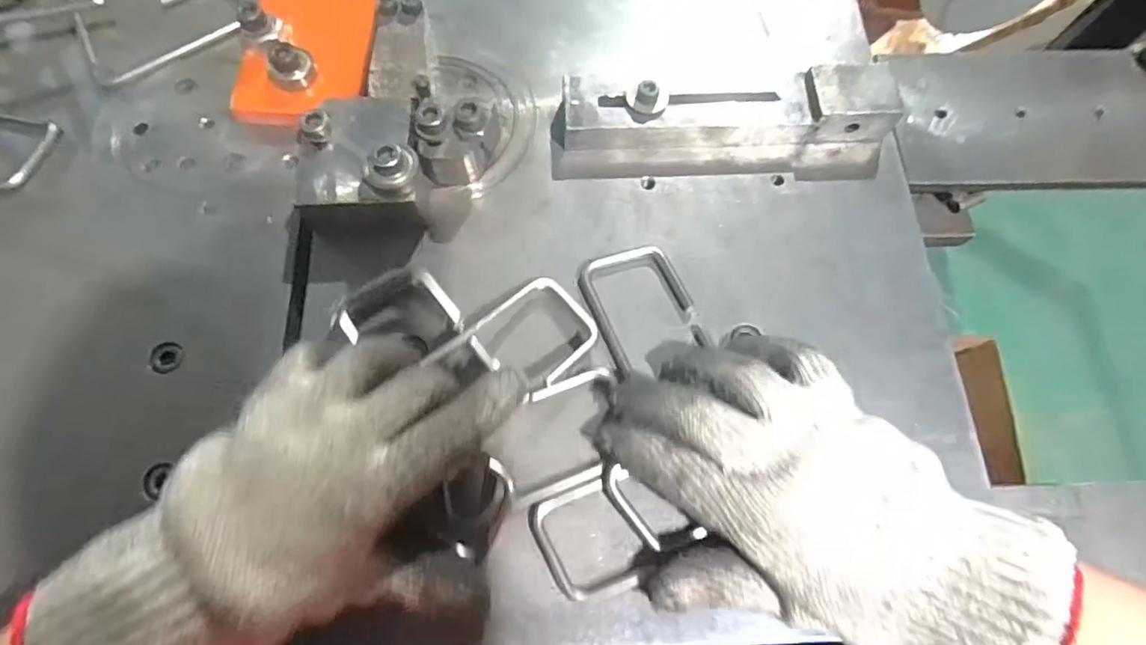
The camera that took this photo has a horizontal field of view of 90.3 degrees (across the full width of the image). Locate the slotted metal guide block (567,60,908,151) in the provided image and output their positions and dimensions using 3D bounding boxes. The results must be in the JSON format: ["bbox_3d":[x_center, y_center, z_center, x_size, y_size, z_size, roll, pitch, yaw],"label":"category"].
[{"bbox_3d":[0.093,-0.130,0.346,0.194,0.031,0.040,-3,71,-3],"label":"slotted metal guide block"}]

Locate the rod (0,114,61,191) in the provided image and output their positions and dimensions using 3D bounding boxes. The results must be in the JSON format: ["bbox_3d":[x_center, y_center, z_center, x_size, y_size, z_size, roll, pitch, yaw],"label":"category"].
[{"bbox_3d":[-0.354,-0.105,0.340,0.079,0.004,0.051,13,71,3],"label":"rod"}]

